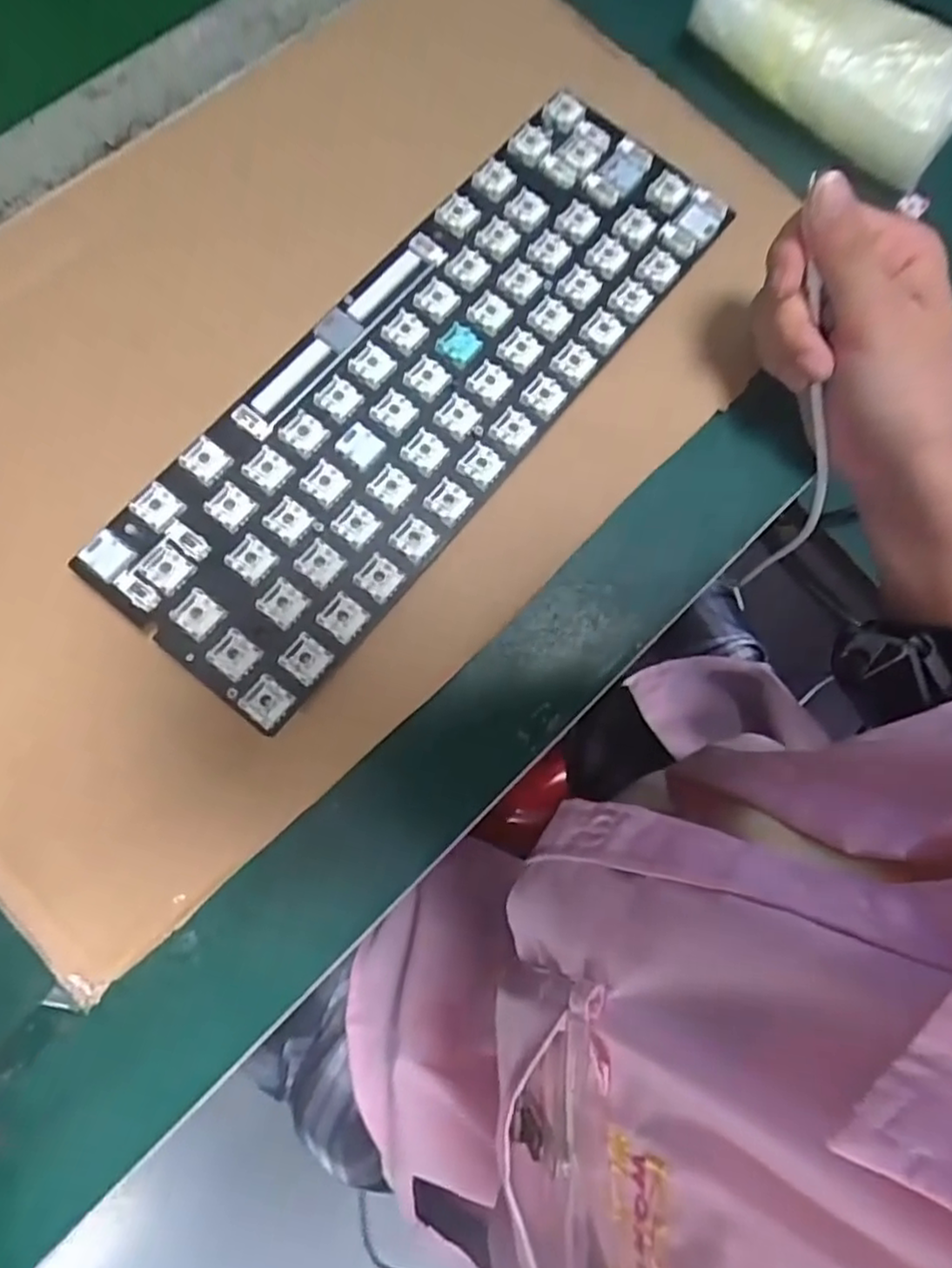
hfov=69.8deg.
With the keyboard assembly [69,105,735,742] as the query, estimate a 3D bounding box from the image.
[{"bbox_3d":[-0.019,-0.100,0.260,0.094,0.012,0.273,40,77,4],"label":"keyboard assembly"}]

